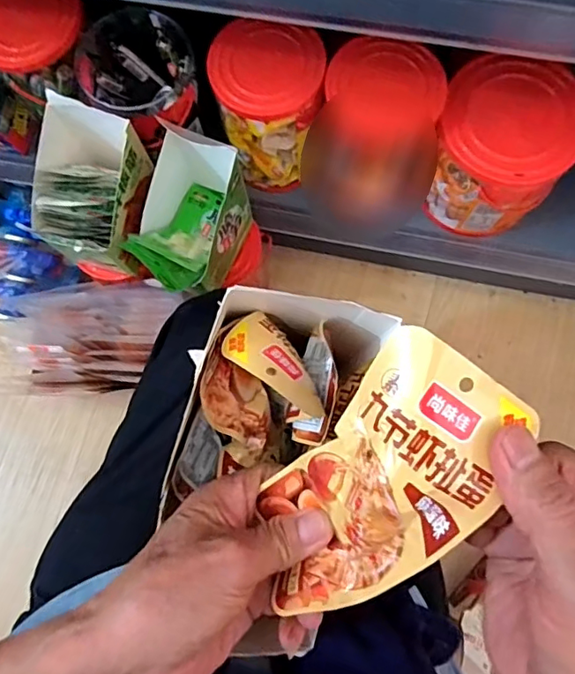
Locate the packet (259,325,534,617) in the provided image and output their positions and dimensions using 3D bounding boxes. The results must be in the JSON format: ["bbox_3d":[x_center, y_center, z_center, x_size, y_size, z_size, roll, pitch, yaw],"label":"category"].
[{"bbox_3d":[0.039,0.065,0.236,0.071,0.041,0.134,31,120,6],"label":"packet"}]

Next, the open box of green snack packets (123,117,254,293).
[{"bbox_3d":[-0.116,-0.136,0.643,0.094,0.161,0.154,25,82,6],"label":"open box of green snack packets"}]

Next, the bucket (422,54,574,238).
[{"bbox_3d":[0.260,-0.230,0.686,0.158,0.168,0.154,0,80,2],"label":"bucket"}]

